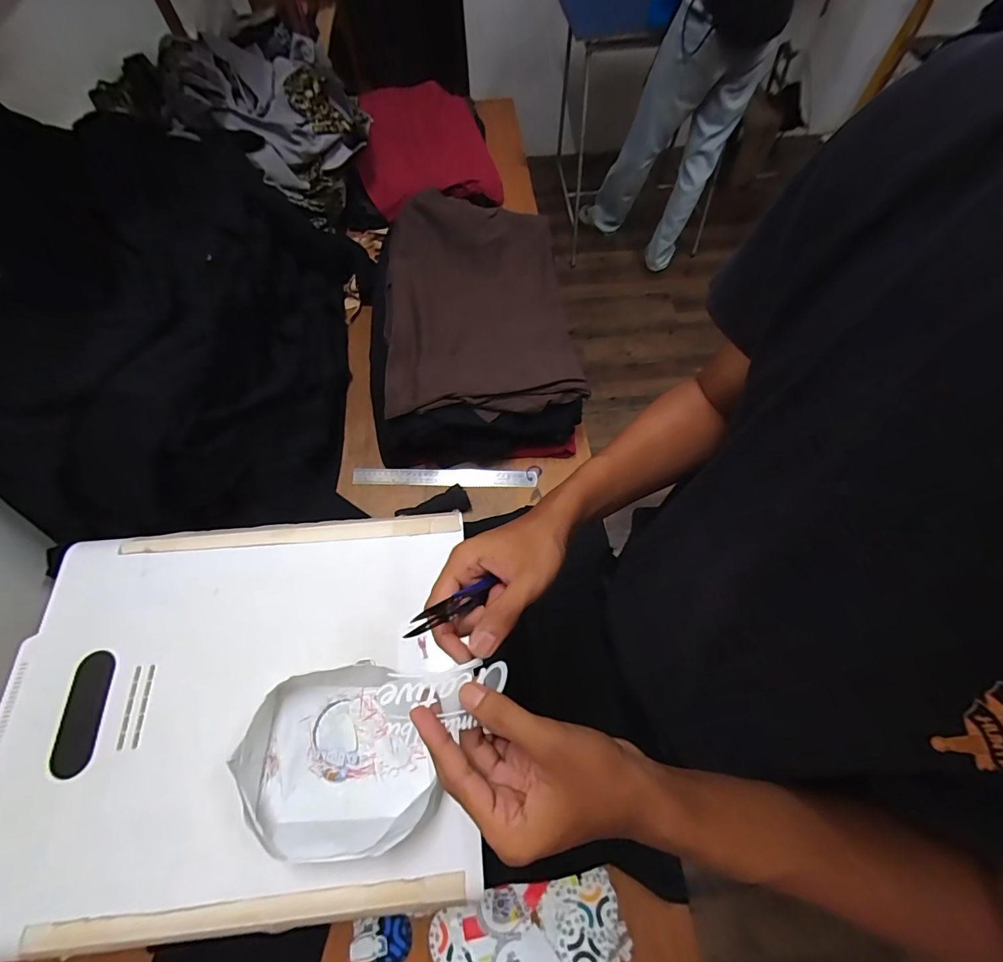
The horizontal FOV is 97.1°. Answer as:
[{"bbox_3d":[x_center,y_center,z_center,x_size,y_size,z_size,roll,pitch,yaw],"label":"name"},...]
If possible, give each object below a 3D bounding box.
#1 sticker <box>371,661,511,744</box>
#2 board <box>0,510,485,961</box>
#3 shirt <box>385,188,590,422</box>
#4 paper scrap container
[{"bbox_3d":[-0.036,0.142,0.290,0.084,0.009,0.039,-3,77,-14],"label":"sticker"},{"bbox_3d":[-0.291,0.237,0.491,0.492,0.029,0.396,-4,63,-1],"label":"board"},{"bbox_3d":[-0.044,-0.325,0.810,0.329,0.072,0.489,-7,63,-2],"label":"shirt"},{"bbox_3d":[-0.164,0.277,0.446,0.186,0.044,0.159,-9,63,-3],"label":"paper scrap container"}]

